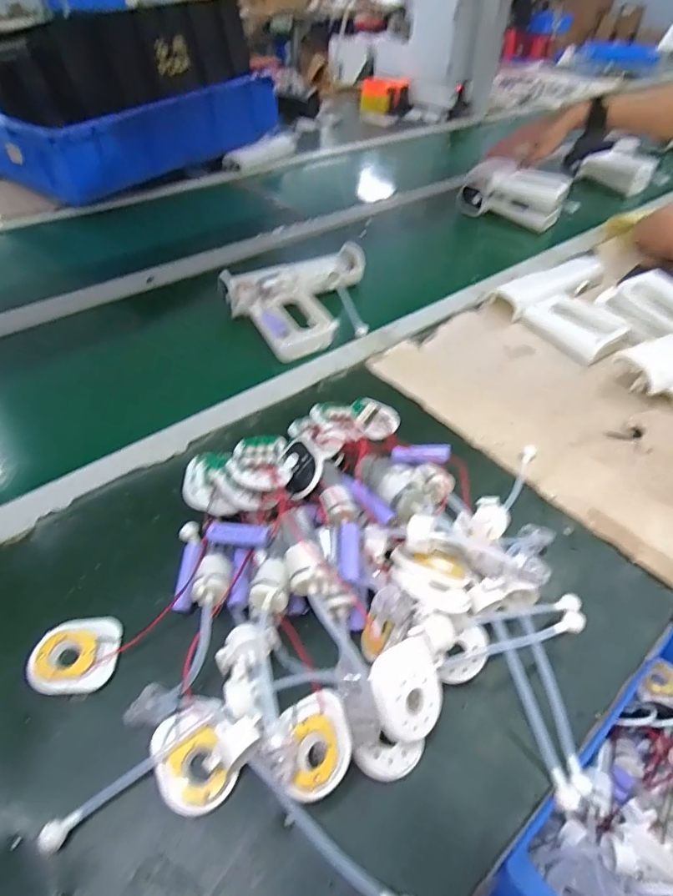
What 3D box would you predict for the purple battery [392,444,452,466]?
[{"bbox_3d":[0.077,0.005,0.434,0.053,0.011,0.015,-5,47,-4],"label":"purple battery"}]

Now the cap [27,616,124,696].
[{"bbox_3d":[-0.186,0.148,0.349,0.058,0.012,0.050,-5,47,-5],"label":"cap"}]

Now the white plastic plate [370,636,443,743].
[{"bbox_3d":[0.046,0.151,0.303,0.050,0.007,0.056,-15,83,-35],"label":"white plastic plate"}]

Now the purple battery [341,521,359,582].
[{"bbox_3d":[0.010,0.076,0.354,0.013,0.011,0.050,1,47,1],"label":"purple battery"}]

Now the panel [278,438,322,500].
[{"bbox_3d":[-0.030,0.016,0.426,0.034,0.010,0.064,-31,43,9],"label":"panel"}]

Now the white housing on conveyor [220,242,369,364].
[{"bbox_3d":[-0.026,-0.211,0.672,0.220,0.041,0.174,-26,52,-23],"label":"white housing on conveyor"}]

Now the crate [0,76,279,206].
[{"bbox_3d":[-0.495,-0.745,1.120,0.432,0.134,0.579,26,52,22],"label":"crate"}]

